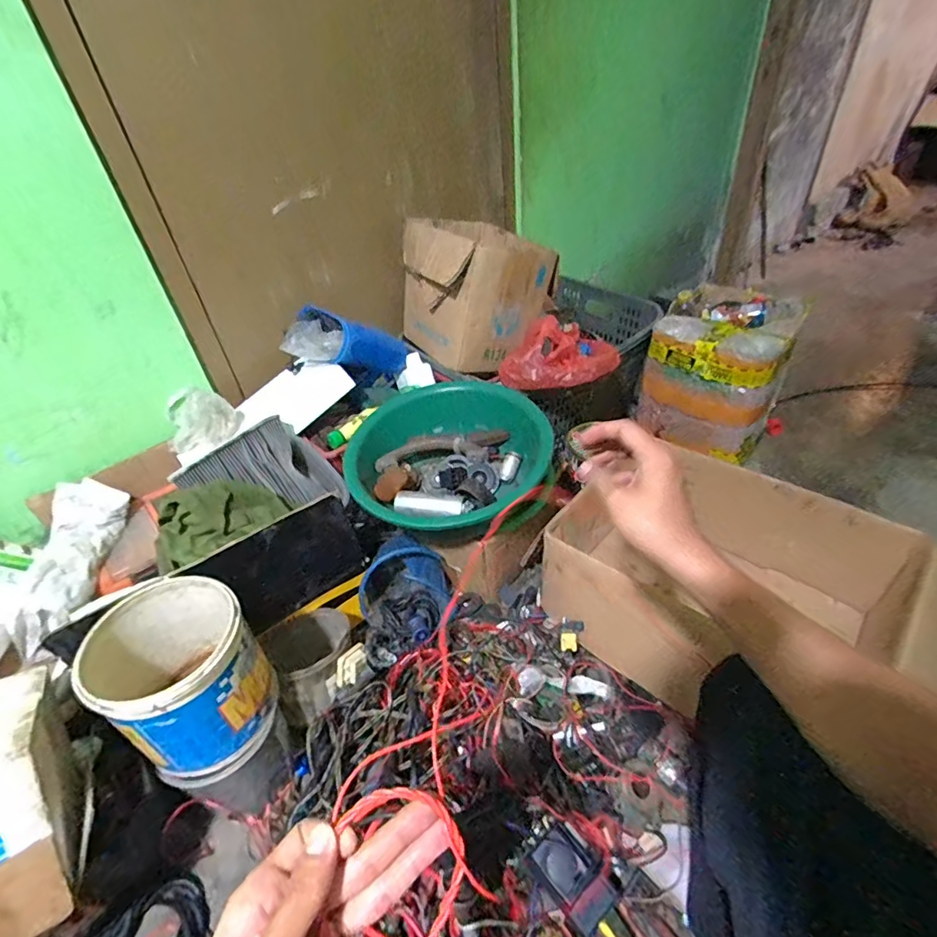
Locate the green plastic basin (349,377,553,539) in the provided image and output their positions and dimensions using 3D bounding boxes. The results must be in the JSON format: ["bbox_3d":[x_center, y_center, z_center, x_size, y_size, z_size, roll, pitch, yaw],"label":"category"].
[{"bbox_3d":[-0.041,-0.037,0.963,0.352,0.141,0.352,-4,40,4],"label":"green plastic basin"}]

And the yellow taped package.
[{"bbox_3d":[0.610,-0.252,1.226,0.279,0.273,0.341,22,48,30],"label":"yellow taped package"}]

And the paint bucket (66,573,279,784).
[{"bbox_3d":[-0.375,0.278,0.673,0.181,0.185,0.181,27,51,34],"label":"paint bucket"}]

